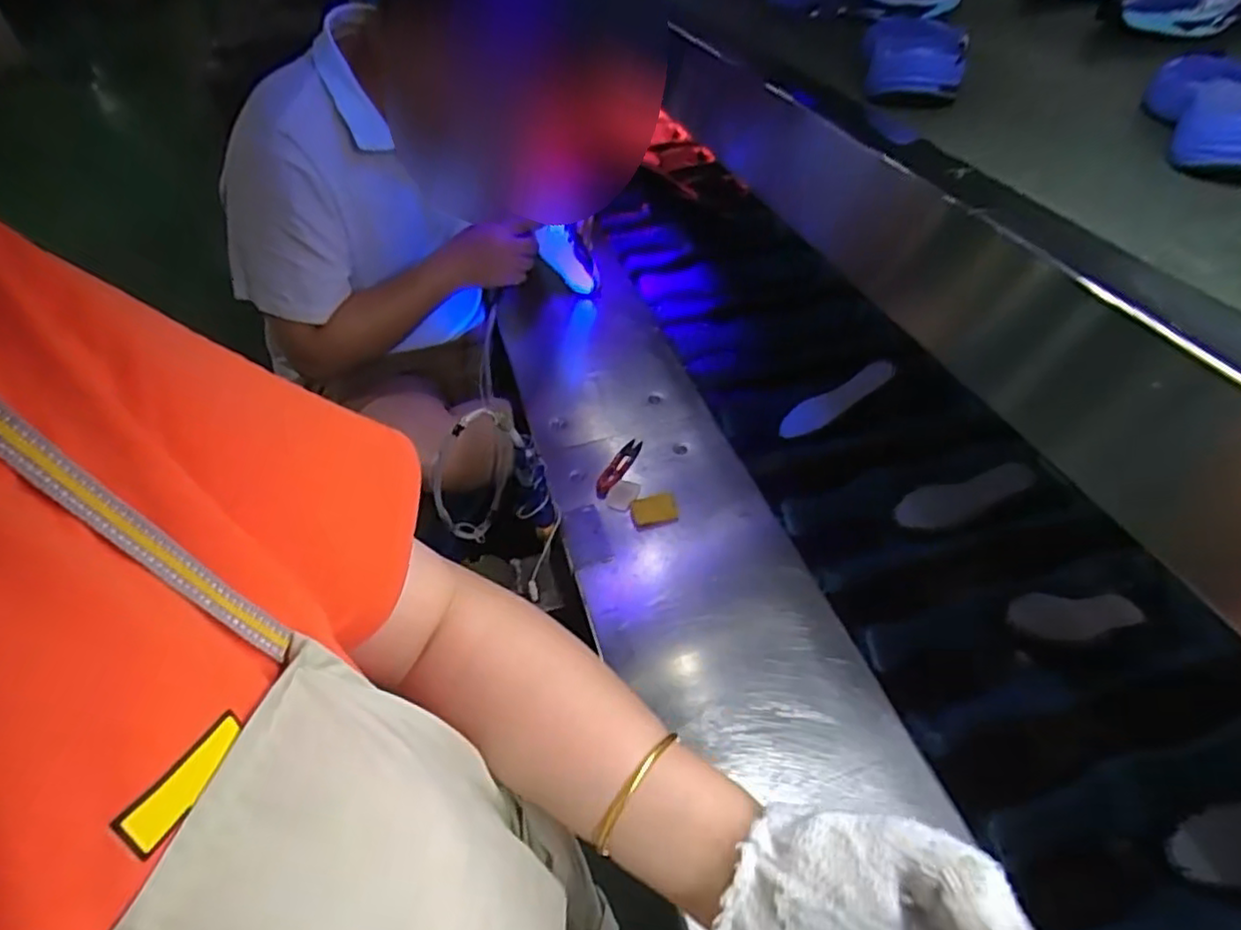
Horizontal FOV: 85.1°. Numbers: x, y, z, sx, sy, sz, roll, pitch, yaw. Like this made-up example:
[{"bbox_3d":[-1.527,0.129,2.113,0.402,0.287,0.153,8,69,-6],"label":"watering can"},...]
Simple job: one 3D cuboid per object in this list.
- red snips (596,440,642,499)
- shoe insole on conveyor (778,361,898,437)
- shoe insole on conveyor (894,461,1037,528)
[{"bbox_3d":[-0.003,0.005,0.847,0.027,0.014,0.101,20,47,21],"label":"red snips"},{"bbox_3d":[0.300,-0.090,0.943,0.170,0.008,0.049,-28,60,10],"label":"shoe insole on conveyor"},{"bbox_3d":[0.416,0.040,0.815,0.167,0.007,0.052,-16,65,0],"label":"shoe insole on conveyor"}]

